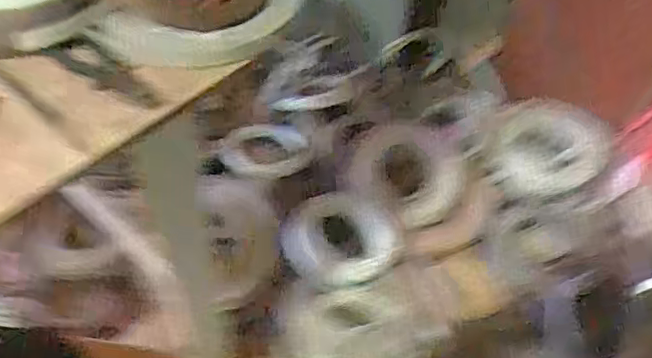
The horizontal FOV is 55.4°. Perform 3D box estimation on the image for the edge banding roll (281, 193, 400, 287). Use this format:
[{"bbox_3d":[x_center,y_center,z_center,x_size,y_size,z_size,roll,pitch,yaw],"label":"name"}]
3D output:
[{"bbox_3d":[0.054,0.155,1.629,0.307,0.051,0.291,2,49,-2],"label":"edge banding roll"}]

